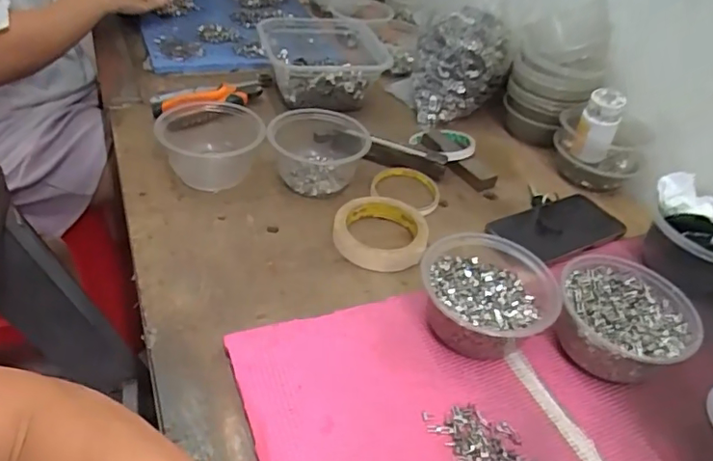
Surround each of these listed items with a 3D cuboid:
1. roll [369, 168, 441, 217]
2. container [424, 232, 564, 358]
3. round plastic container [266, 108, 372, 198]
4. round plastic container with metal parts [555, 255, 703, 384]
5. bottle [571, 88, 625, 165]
[{"bbox_3d":[0.060,-0.049,0.666,0.081,0.015,0.081,4,41,-3],"label":"roll"},{"bbox_3d":[0.114,0.062,0.481,0.114,0.058,0.112,4,41,-3],"label":"container"},{"bbox_3d":[-0.044,-0.096,0.652,0.119,0.056,0.107,2,41,-5],"label":"round plastic container"},{"bbox_3d":[0.229,0.081,0.482,0.109,0.056,0.111,4,41,-3],"label":"round plastic container with metal parts"},{"bbox_3d":[0.295,-0.126,0.669,0.043,0.082,0.034,26,45,21],"label":"bottle"}]

